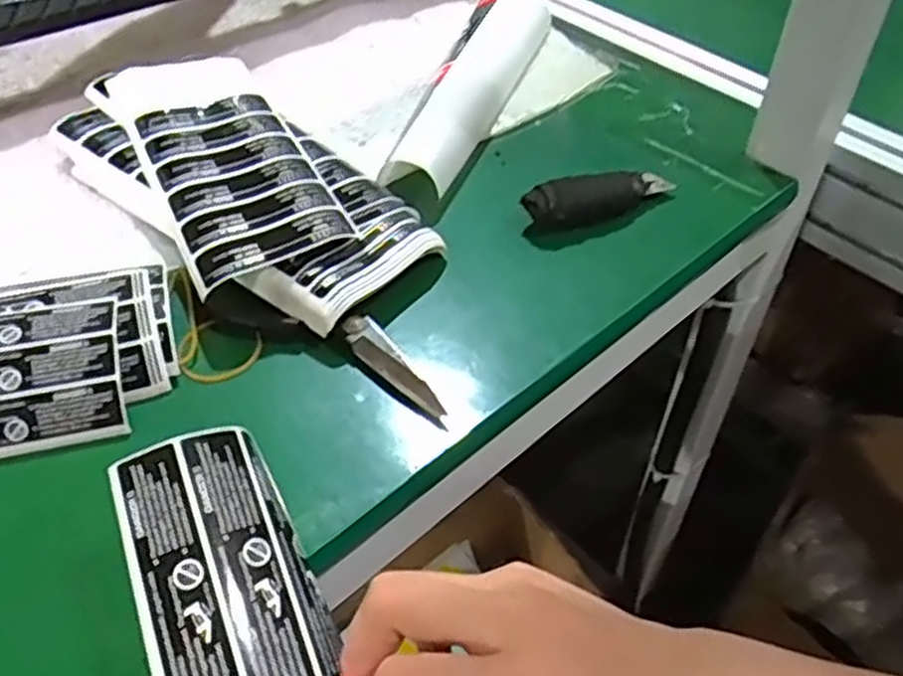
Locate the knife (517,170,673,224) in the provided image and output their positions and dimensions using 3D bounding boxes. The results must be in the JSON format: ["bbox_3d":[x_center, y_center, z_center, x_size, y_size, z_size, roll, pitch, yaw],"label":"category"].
[{"bbox_3d":[0.089,-0.088,0.474,0.093,0.026,0.021,-16,49,-13],"label":"knife"}]

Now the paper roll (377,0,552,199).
[{"bbox_3d":[0.020,-0.188,0.561,0.053,0.029,0.262,13,49,13],"label":"paper roll"}]

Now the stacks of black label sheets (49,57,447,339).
[{"bbox_3d":[-0.128,-0.097,0.475,0.131,0.034,0.261,-32,54,-25],"label":"stacks of black label sheets"}]

